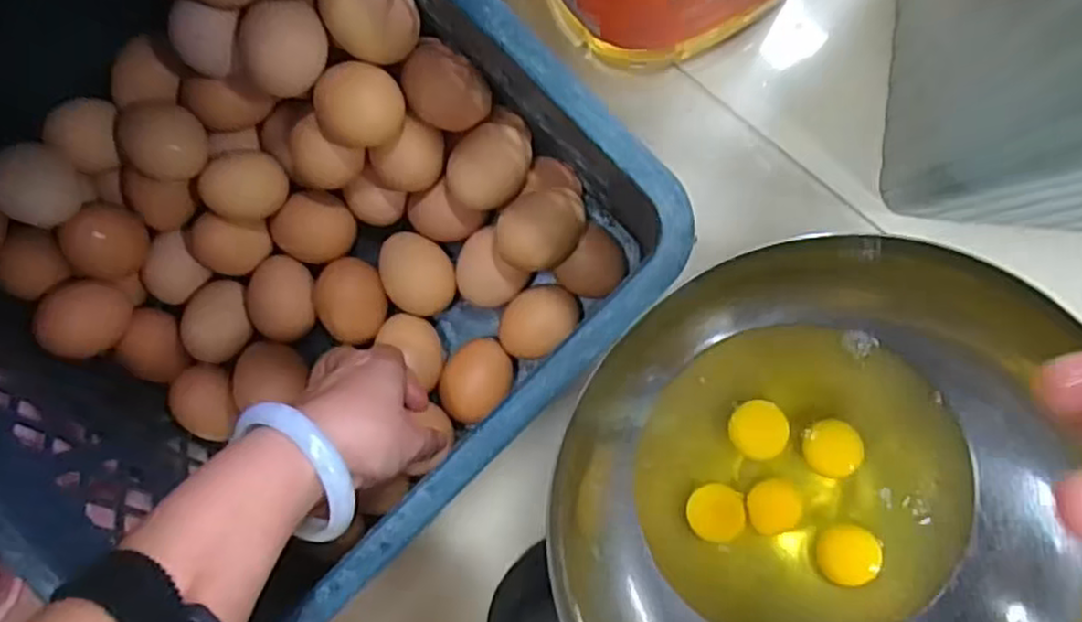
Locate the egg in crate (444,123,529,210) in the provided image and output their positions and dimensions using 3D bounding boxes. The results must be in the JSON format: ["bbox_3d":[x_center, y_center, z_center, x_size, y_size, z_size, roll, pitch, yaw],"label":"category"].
[{"bbox_3d":[-0.028,-0.081,0.421,0.040,0.038,0.047,43,96,5],"label":"egg in crate"}]

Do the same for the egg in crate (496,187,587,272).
[{"bbox_3d":[0.001,-0.046,0.421,0.045,0.049,0.048,0,91,7],"label":"egg in crate"}]

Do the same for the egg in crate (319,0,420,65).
[{"bbox_3d":[-0.087,-0.151,0.369,0.043,0.037,0.040,0,91,7],"label":"egg in crate"}]

